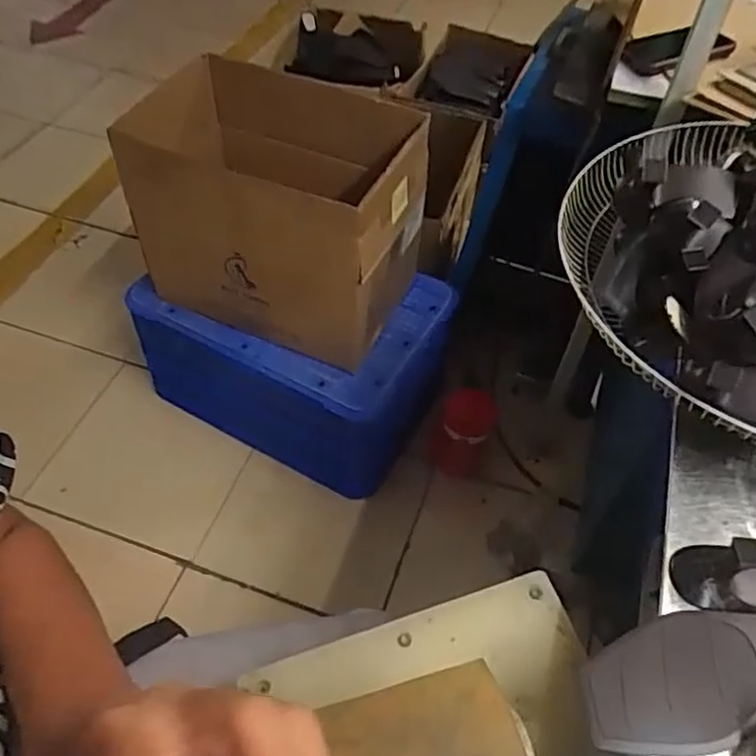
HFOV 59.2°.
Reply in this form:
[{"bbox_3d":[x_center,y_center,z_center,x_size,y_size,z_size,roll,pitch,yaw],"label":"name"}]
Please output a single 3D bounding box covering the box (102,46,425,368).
[{"bbox_3d":[-0.171,-0.304,1.218,0.464,0.395,0.318,20,53,12],"label":"box"}]

